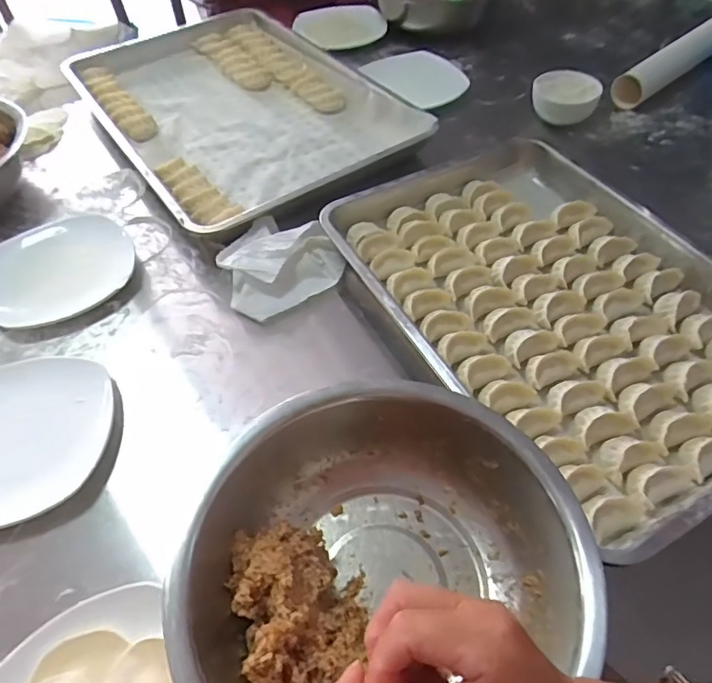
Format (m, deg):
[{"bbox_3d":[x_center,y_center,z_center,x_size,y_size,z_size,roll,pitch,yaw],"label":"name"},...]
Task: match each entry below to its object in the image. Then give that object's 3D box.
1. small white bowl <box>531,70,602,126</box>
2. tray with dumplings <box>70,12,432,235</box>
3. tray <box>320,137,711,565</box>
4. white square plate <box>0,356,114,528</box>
[{"bbox_3d":[0.318,-0.369,0.827,0.096,0.051,0.118,13,54,13],"label":"small white bowl"},{"bbox_3d":[-0.201,-0.388,0.877,0.386,0.046,0.593,-29,56,-19],"label":"tray with dumplings"},{"bbox_3d":[0.216,-0.049,0.582,0.346,0.048,0.484,-23,54,-15],"label":"tray"},{"bbox_3d":[-0.326,0.089,0.518,0.166,0.027,0.168,-10,52,-5],"label":"white square plate"}]

